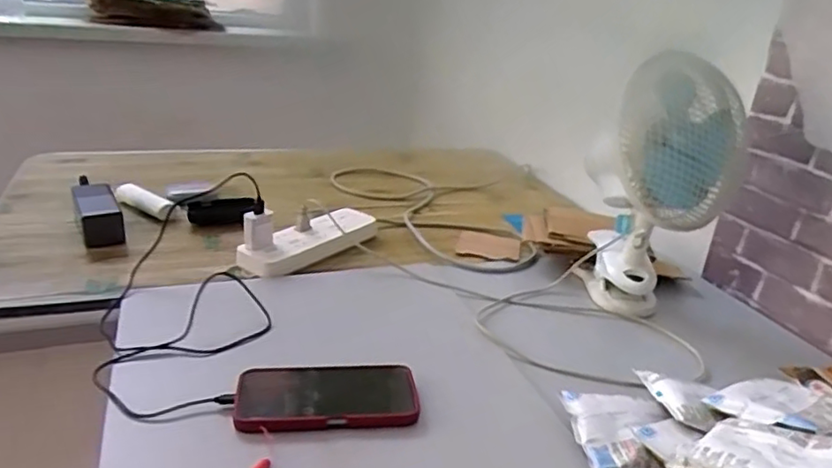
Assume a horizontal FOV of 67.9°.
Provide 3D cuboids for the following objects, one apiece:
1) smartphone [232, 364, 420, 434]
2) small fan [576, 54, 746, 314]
[{"bbox_3d":[-0.084,0.154,0.592,0.166,0.020,0.086,1,23,-9],"label":"smartphone"},{"bbox_3d":[0.320,-0.053,0.809,0.158,0.313,0.195,16,25,25],"label":"small fan"}]

